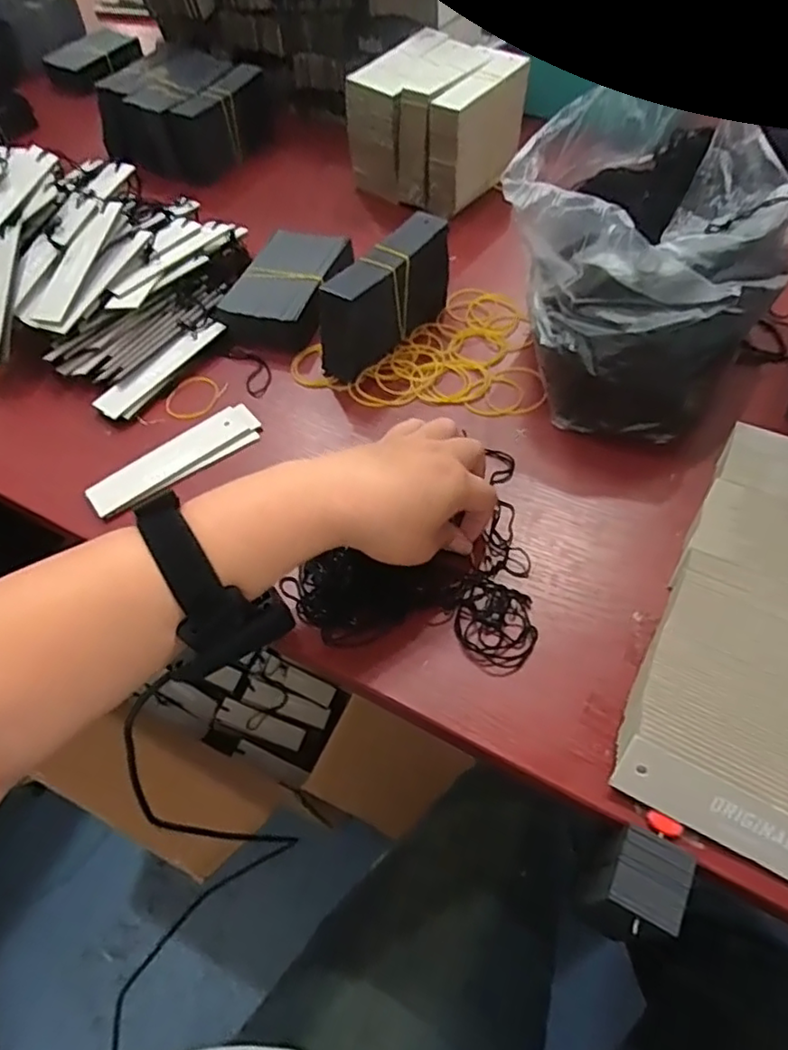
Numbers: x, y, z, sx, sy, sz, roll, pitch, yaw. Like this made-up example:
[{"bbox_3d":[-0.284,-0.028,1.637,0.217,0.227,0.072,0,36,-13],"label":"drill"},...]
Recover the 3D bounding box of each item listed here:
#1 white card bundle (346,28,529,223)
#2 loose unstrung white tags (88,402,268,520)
[{"bbox_3d":[0.043,-0.420,0.651,0.144,0.103,0.130,28,62,21],"label":"white card bundle"},{"bbox_3d":[-0.164,-0.050,0.471,0.135,0.008,0.039,-36,61,-19],"label":"loose unstrung white tags"}]

